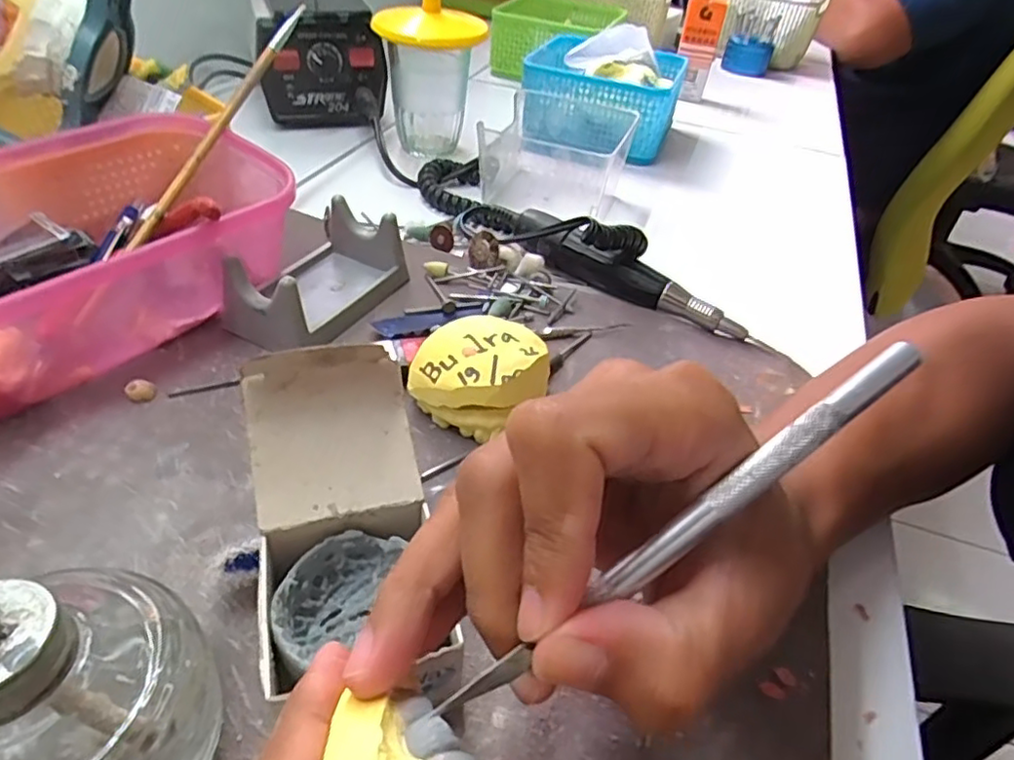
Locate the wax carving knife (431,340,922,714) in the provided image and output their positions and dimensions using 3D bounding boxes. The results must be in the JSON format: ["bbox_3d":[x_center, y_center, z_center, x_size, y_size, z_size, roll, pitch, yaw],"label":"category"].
[{"bbox_3d":[0.045,0.030,0.146,0.130,0.005,0.008,-34,53,-12],"label":"wax carving knife"}]

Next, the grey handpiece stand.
[{"bbox_3d":[-0.103,-0.059,0.347,0.060,0.036,0.100,21,43,15],"label":"grey handpiece stand"}]

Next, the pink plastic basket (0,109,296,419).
[{"bbox_3d":[-0.205,-0.059,0.310,0.124,0.066,0.191,26,45,20],"label":"pink plastic basket"}]

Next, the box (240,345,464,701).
[{"bbox_3d":[-0.052,0.046,0.208,0.053,0.072,0.091,-9,44,-17],"label":"box"}]

